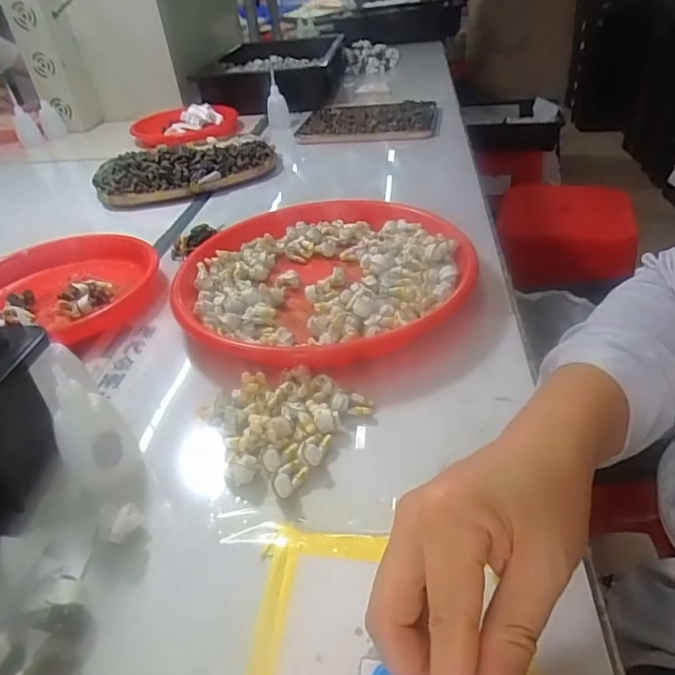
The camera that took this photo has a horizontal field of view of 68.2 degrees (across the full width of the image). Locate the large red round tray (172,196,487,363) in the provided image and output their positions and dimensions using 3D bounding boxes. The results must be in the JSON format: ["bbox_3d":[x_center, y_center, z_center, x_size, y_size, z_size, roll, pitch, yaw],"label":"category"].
[{"bbox_3d":[-0.021,-0.074,0.520,0.280,0.040,0.303,-4,38,3],"label":"large red round tray"}]

